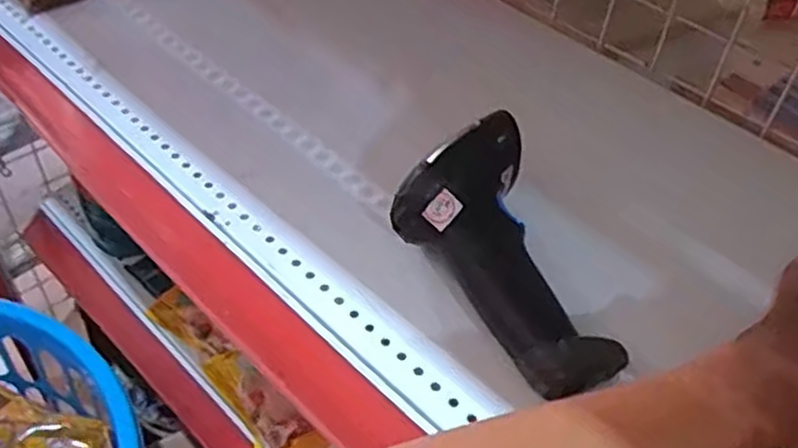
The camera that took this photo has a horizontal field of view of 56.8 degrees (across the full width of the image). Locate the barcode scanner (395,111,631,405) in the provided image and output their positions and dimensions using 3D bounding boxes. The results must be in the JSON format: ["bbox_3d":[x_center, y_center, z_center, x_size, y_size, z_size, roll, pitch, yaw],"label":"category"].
[{"bbox_3d":[0.069,0.016,0.406,0.086,0.052,0.152,-28,54,-26],"label":"barcode scanner"}]

